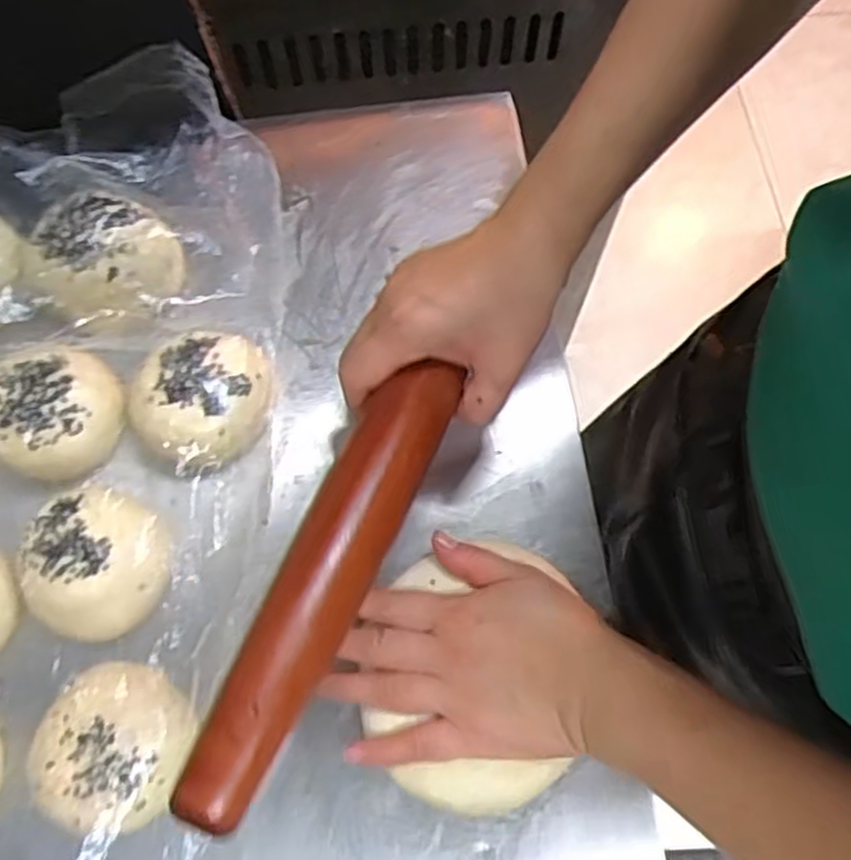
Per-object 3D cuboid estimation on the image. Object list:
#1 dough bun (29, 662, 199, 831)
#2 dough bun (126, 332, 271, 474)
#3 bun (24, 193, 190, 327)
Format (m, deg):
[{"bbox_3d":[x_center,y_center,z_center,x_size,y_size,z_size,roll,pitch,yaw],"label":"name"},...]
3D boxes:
[{"bbox_3d":[-0.159,0.164,0.390,0.072,0.037,0.076,1,71,-2],"label":"dough bun"},{"bbox_3d":[-0.133,-0.017,0.447,0.073,0.040,0.088,37,74,10],"label":"dough bun"},{"bbox_3d":[-0.199,-0.106,0.470,0.081,0.041,0.088,1,71,-2],"label":"bun"}]

